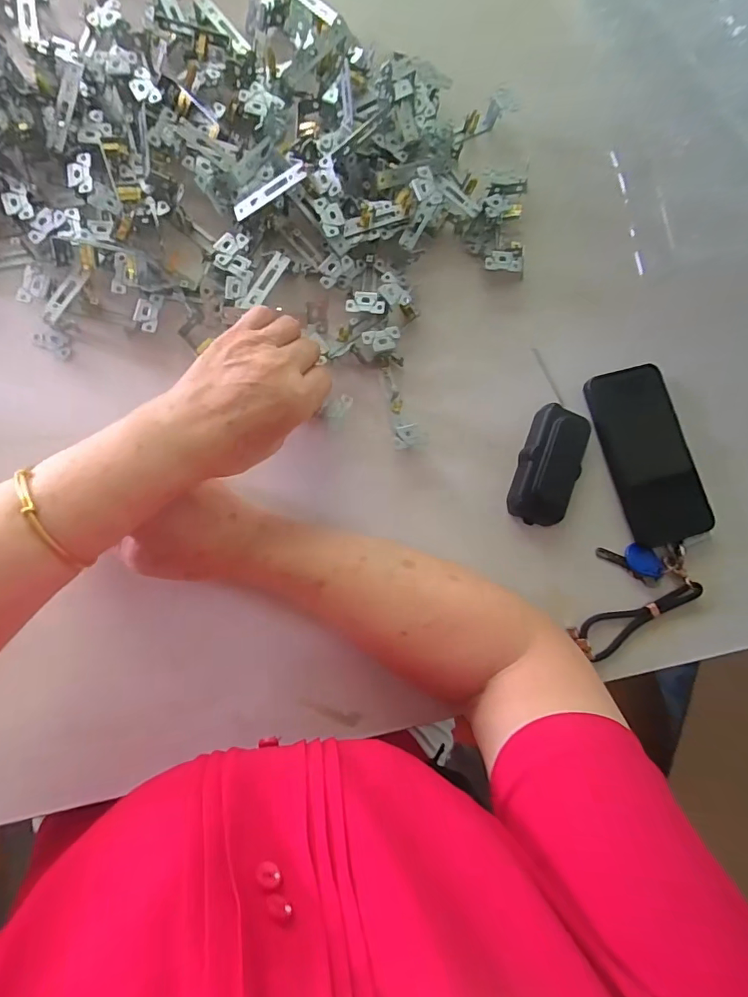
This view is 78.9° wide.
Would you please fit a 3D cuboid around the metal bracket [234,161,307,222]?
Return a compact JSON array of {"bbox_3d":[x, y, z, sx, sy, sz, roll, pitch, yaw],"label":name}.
[{"bbox_3d":[-0.085,-0.248,0.368,0.068,0.006,0.011,-20,86,20],"label":"metal bracket"}]

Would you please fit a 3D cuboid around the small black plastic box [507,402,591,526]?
[{"bbox_3d":[0.159,-0.030,0.408,0.051,0.024,0.106,22,81,-4],"label":"small black plastic box"}]

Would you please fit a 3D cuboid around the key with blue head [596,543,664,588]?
[{"bbox_3d":[0.238,0.053,0.412,0.062,0.010,0.031,31,81,-3],"label":"key with blue head"}]

